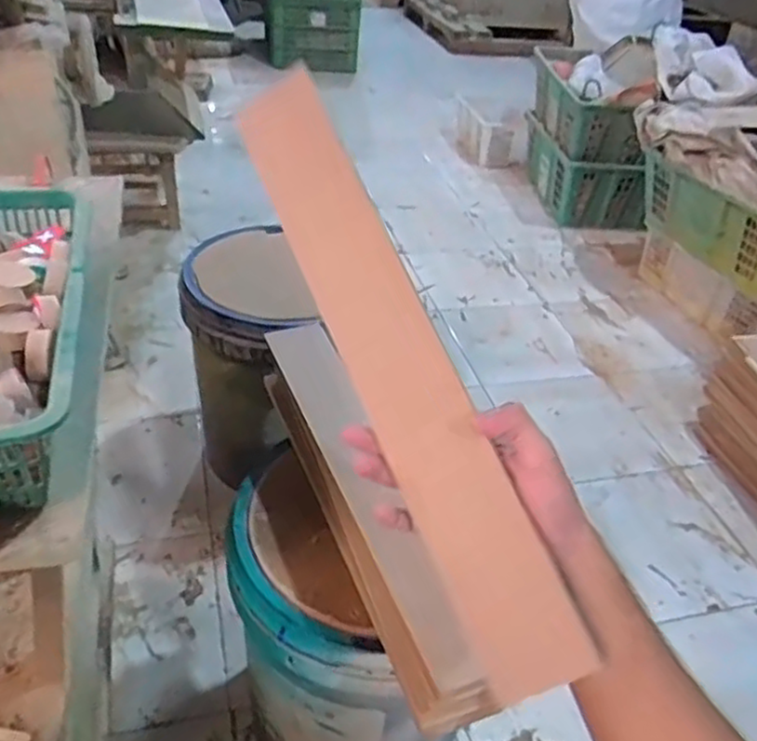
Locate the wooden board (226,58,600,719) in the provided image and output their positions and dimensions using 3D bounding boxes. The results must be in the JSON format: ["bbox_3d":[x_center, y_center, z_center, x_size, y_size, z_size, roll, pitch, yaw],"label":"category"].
[{"bbox_3d":[0.011,-0.006,0.464,0.428,0.068,0.013,65,16,13],"label":"wooden board"}]

